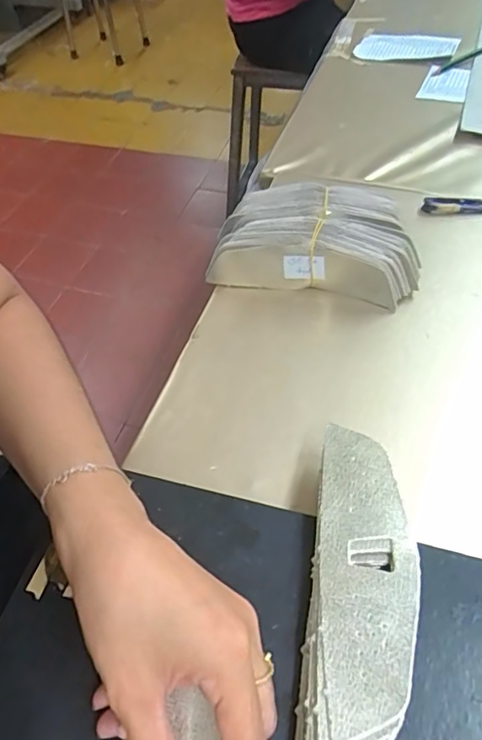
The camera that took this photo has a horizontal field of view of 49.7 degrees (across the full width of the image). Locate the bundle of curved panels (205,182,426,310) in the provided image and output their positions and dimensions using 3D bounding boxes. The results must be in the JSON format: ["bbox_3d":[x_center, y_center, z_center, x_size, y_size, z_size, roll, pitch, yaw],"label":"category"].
[{"bbox_3d":[0.069,-0.119,0.475,0.181,0.053,0.102,10,53,12],"label":"bundle of curved panels"}]

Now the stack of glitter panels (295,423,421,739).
[{"bbox_3d":[0.064,0.111,0.278,0.052,0.026,0.168,7,52,10],"label":"stack of glitter panels"}]

